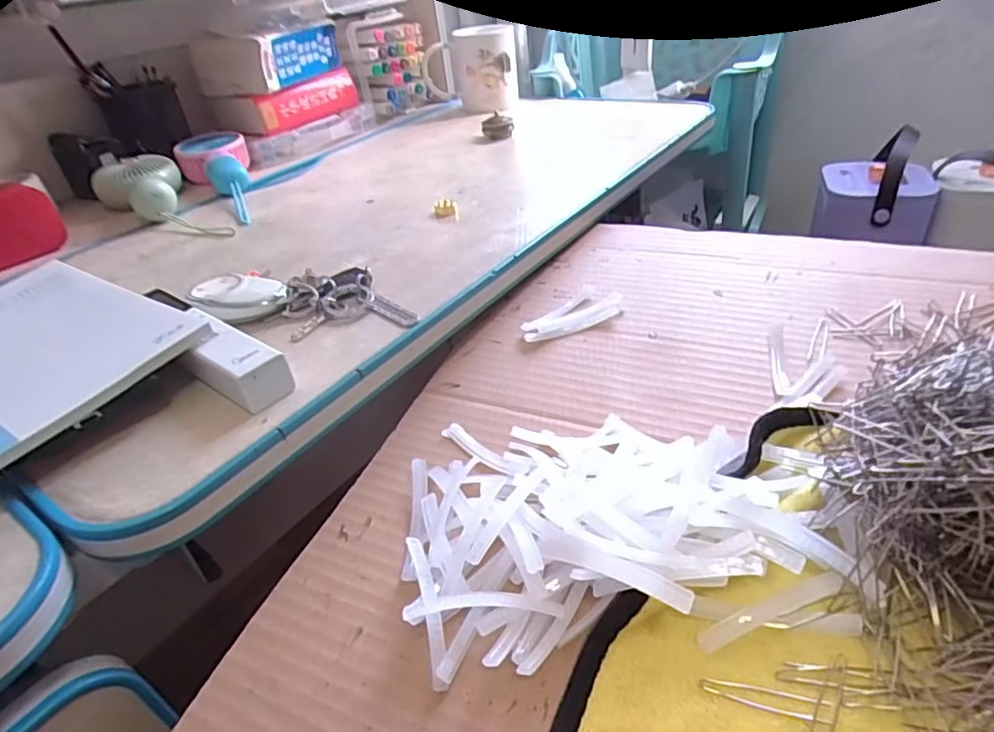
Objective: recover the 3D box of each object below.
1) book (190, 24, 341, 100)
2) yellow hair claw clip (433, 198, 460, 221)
[{"bbox_3d":[-0.282,-0.384,0.744,0.107,0.062,0.153,9,39,24],"label":"book"},{"bbox_3d":[-0.046,-0.140,0.533,0.022,0.011,0.017,-8,35,2],"label":"yellow hair claw clip"}]

